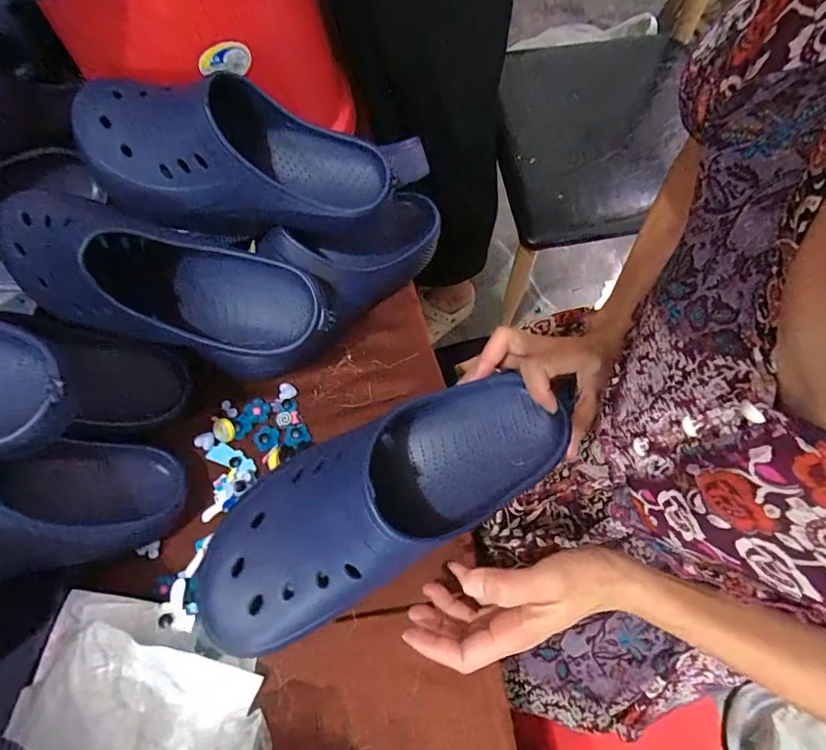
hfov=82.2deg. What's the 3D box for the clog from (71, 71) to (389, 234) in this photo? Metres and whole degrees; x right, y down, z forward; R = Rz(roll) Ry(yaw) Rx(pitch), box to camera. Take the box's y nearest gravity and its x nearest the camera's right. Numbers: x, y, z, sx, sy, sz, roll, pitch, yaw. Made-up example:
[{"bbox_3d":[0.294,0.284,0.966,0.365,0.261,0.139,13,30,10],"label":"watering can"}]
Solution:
[{"bbox_3d":[-0.154,-0.193,0.412,0.263,0.112,0.103,5,67,-10],"label":"clog"}]

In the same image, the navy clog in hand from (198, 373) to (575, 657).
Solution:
[{"bbox_3d":[-0.022,0.082,0.342,0.296,0.073,0.108,-28,69,-13],"label":"navy clog in hand"}]

